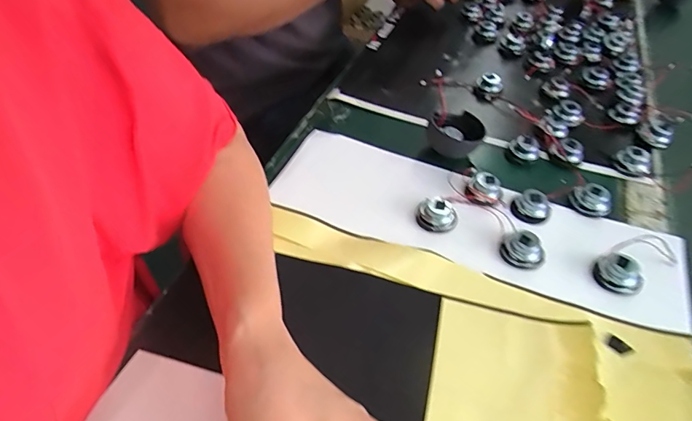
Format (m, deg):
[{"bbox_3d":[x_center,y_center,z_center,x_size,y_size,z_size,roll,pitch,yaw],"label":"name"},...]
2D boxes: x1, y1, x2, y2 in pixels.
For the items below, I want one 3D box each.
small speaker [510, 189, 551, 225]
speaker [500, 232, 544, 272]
[{"bbox_3d":[0.175,-0.005,0.407,0.029,0.017,0.029,-17,51,-18],"label":"small speaker"},{"bbox_3d":[0.153,0.035,0.370,0.035,0.017,0.031,35,55,26],"label":"speaker"}]

